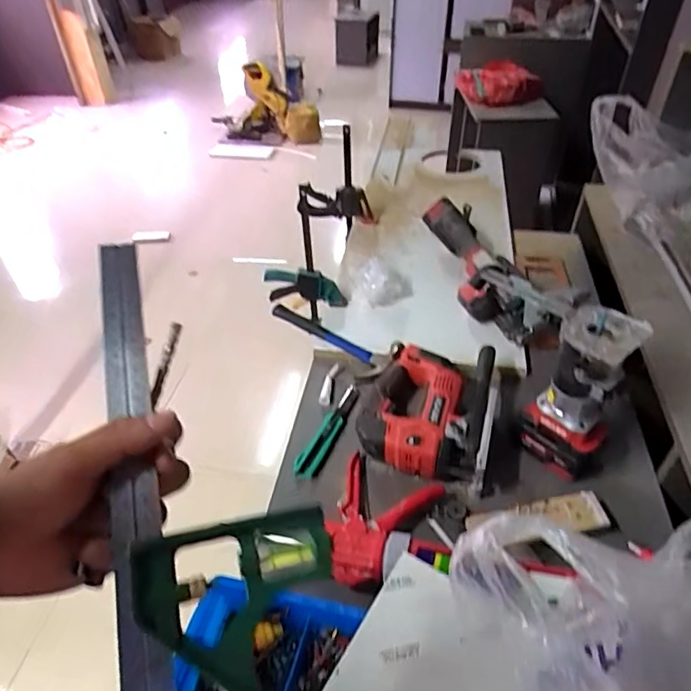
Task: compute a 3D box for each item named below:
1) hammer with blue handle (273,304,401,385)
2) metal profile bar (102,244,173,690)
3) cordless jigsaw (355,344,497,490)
[{"bbox_3d":[-0.029,-0.005,1.017,0.283,0.047,0.091,22,46,24],"label":"hammer with blue handle"},{"bbox_3d":[-0.120,0.065,0.296,0.023,0.014,0.300,-10,64,-10],"label":"metal profile bar"},{"bbox_3d":[0.134,0.102,0.869,0.205,0.067,0.234,10,43,13],"label":"cordless jigsaw"}]

